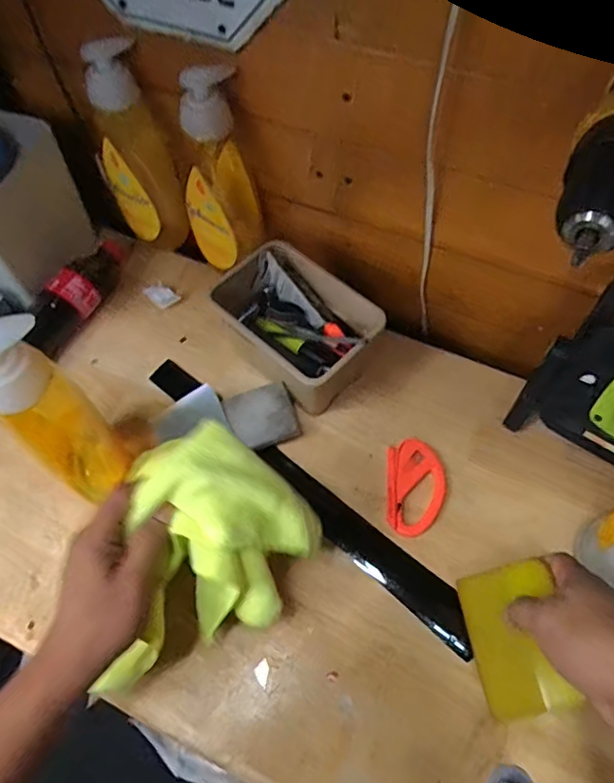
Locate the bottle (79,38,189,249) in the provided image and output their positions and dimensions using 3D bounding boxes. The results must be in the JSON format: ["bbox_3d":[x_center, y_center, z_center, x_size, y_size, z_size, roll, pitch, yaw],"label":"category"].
[{"bbox_3d":[-0.189,-0.252,0.579,0.075,0.215,0.063,-21,63,-11],"label":"bottle"}]

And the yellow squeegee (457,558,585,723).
[{"bbox_3d":[0.155,0.182,0.391,0.068,0.008,0.098,-22,56,21],"label":"yellow squeegee"}]

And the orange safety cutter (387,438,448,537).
[{"bbox_3d":[0.109,0.095,0.524,0.058,0.014,0.094,6,61,4],"label":"orange safety cutter"}]

